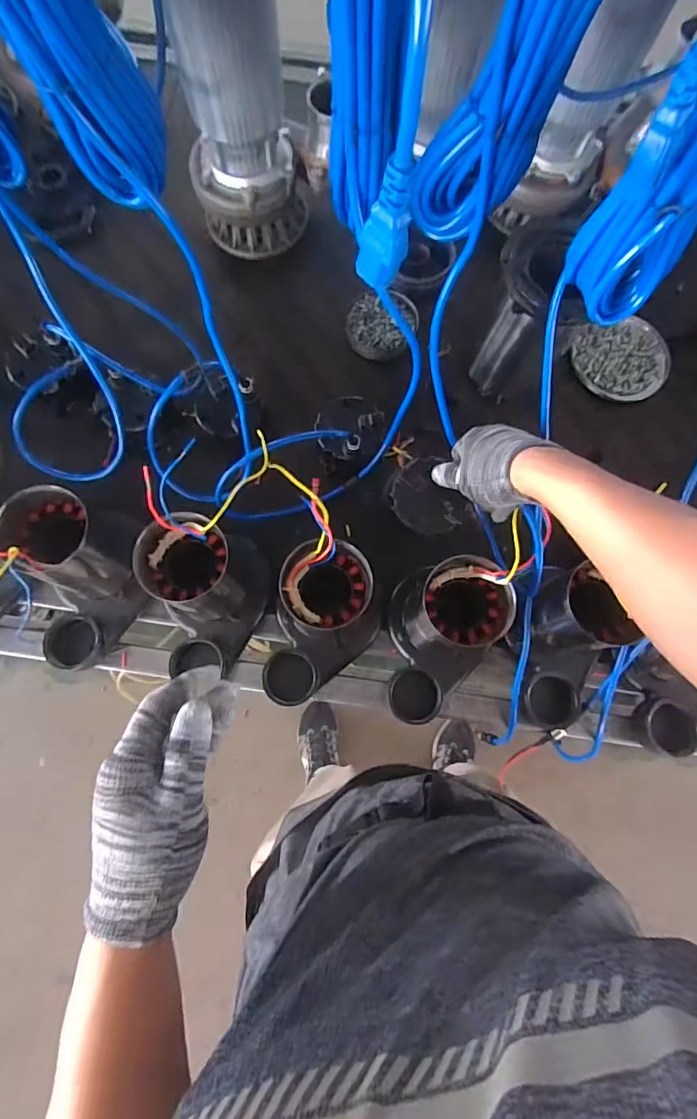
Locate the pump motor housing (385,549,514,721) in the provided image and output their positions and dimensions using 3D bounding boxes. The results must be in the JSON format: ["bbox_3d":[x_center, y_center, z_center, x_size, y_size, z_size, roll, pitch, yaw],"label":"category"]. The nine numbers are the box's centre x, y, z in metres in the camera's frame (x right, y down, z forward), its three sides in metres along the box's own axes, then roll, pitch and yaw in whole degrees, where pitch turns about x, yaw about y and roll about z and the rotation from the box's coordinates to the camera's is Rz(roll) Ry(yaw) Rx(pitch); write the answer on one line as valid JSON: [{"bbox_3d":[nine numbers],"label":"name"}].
[{"bbox_3d":[0.115,0.099,0.568,0.127,0.149,0.175,2,77,-1],"label":"pump motor housing"}]

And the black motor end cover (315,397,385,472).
[{"bbox_3d":[0.001,-0.174,0.670,0.089,0.075,0.090,-20,78,-6],"label":"black motor end cover"}]

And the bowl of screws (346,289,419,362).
[{"bbox_3d":[0.049,-0.351,0.745,0.098,0.028,0.107,0,77,-2],"label":"bowl of screws"}]

